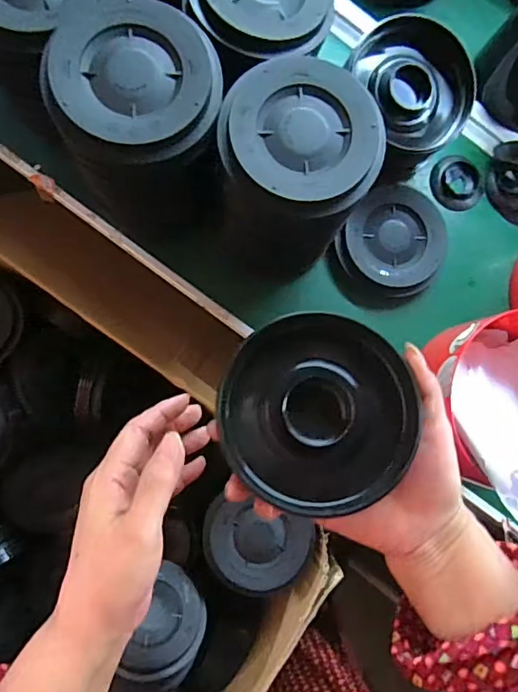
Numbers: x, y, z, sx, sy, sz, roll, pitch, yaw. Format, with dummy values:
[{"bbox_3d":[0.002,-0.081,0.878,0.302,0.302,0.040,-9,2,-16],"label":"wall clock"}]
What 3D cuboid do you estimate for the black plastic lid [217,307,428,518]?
[{"bbox_3d":[0.036,0.039,0.324,0.119,0.038,0.118,1,84,-7],"label":"black plastic lid"}]

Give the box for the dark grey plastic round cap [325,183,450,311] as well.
[{"bbox_3d":[0.138,-0.106,0.542,0.136,0.036,0.115,-43,91,-9],"label":"dark grey plastic round cap"}]

